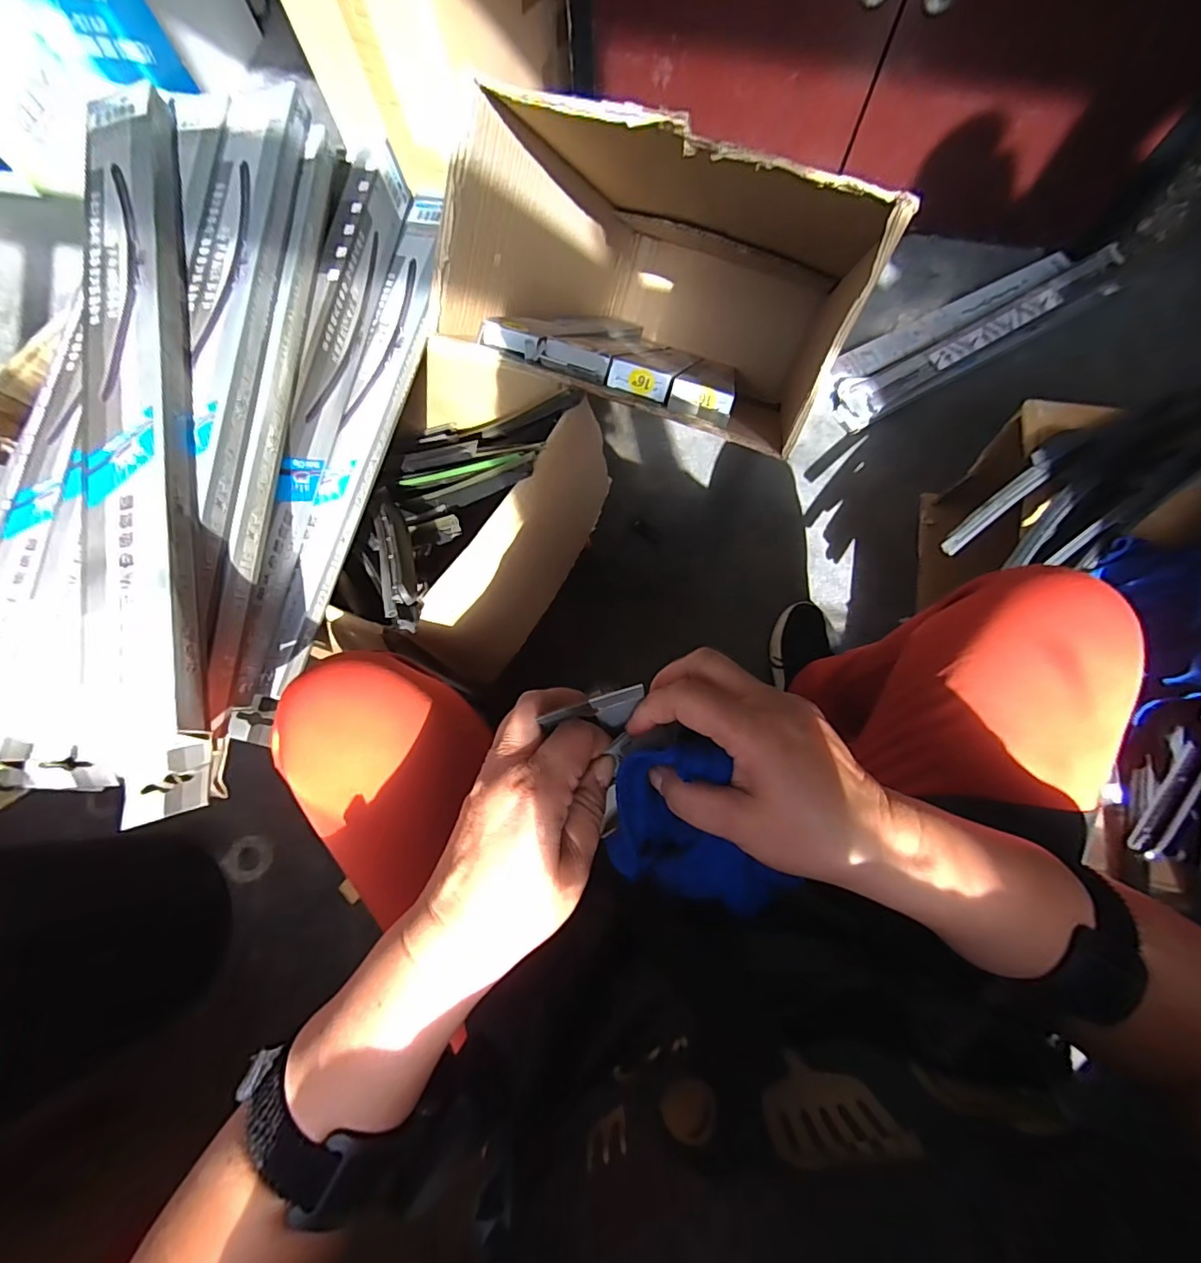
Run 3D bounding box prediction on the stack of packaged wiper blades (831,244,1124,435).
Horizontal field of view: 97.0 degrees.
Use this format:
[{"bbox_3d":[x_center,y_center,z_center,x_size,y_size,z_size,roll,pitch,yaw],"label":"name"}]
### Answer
[{"bbox_3d":[0.640,-0.522,0.909,0.577,0.041,0.133,-29,77,-5],"label":"stack of packaged wiper blades"}]

